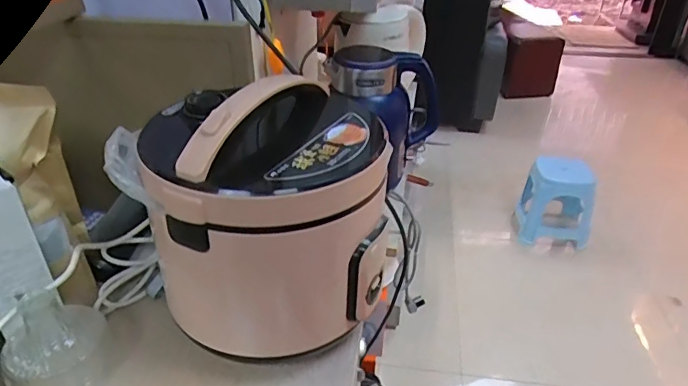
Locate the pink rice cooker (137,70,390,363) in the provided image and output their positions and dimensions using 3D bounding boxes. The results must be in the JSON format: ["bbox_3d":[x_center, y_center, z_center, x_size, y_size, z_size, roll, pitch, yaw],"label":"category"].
[{"bbox_3d":[-0.079,0.033,0.596,0.271,0.291,0.219,-8,33,-14],"label":"pink rice cooker"}]

